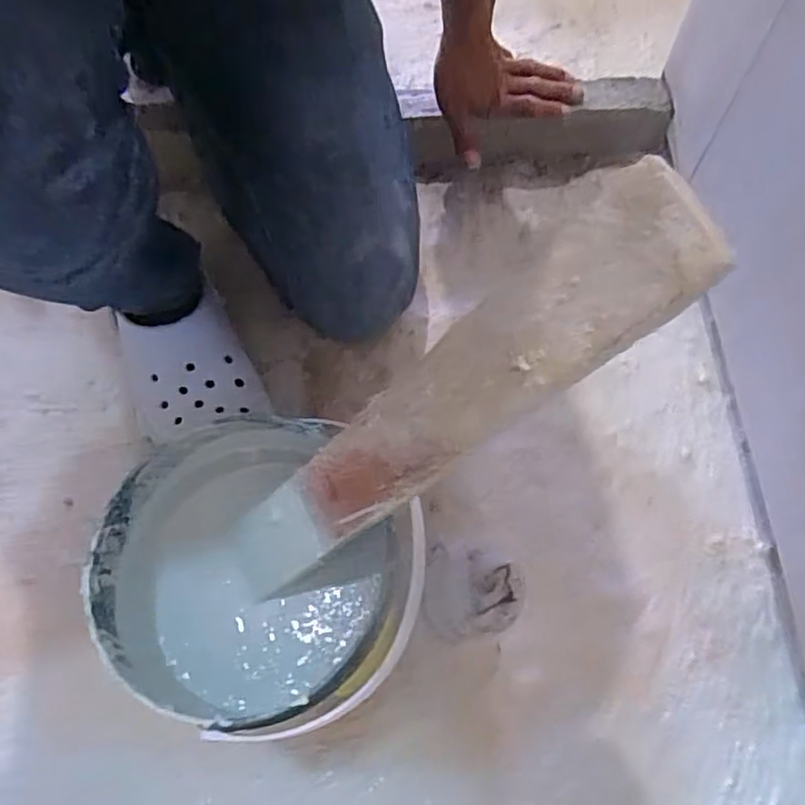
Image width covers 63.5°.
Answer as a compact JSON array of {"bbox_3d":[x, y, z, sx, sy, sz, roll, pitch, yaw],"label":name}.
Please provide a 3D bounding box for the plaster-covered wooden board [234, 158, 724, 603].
[{"bbox_3d":[0.002,0.014,0.324,0.017,0.323,0.051,3,57,-43],"label":"plaster-covered wooden board"}]

